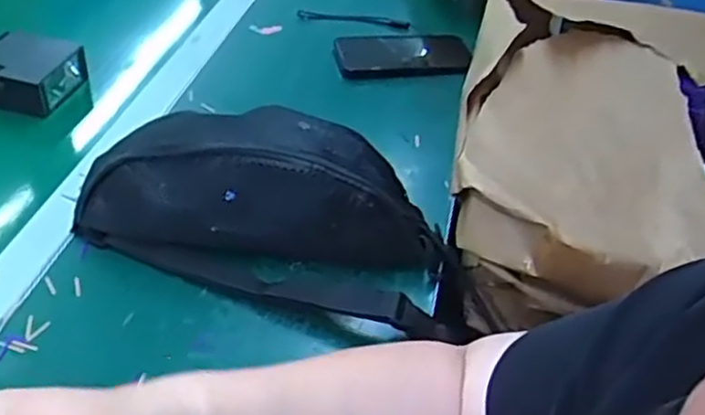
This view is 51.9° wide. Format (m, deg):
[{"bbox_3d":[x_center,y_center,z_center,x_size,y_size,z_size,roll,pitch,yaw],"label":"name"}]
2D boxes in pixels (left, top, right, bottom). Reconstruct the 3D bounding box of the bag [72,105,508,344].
[{"bbox_3d":[-0.053,0.000,0.572,0.324,0.102,0.141,12,41,6],"label":"bag"}]

